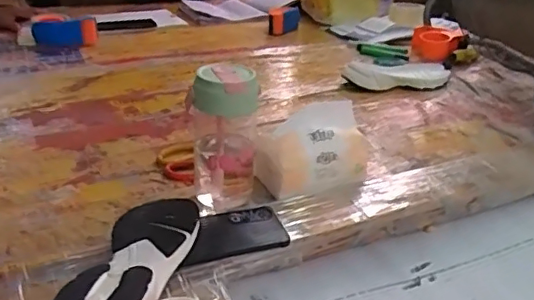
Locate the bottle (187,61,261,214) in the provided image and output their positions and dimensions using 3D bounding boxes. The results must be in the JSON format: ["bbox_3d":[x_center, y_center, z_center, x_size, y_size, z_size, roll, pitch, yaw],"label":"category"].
[{"bbox_3d":[-0.056,-0.022,0.763,0.094,0.187,0.090,4,27,1],"label":"bottle"}]

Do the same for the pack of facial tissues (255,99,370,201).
[{"bbox_3d":[0.063,0.002,0.806,0.143,0.106,0.101,-15,32,-32],"label":"pack of facial tissues"}]

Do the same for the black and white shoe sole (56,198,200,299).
[{"bbox_3d":[-0.140,0.122,0.613,0.097,0.042,0.255,7,27,8],"label":"black and white shoe sole"}]

